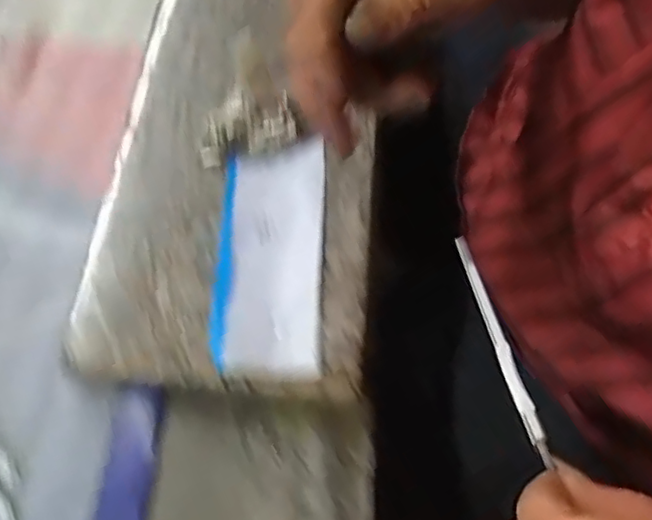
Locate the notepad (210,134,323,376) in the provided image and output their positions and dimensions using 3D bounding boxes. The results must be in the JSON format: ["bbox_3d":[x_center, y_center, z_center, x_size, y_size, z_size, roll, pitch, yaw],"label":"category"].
[{"bbox_3d":[-0.027,-0.004,0.300,0.047,0.007,0.116,2,66,-3],"label":"notepad"}]

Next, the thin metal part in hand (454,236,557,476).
[{"bbox_3d":[0.069,0.034,0.248,0.006,0.004,0.092,-16,75,-9],"label":"thin metal part in hand"}]

